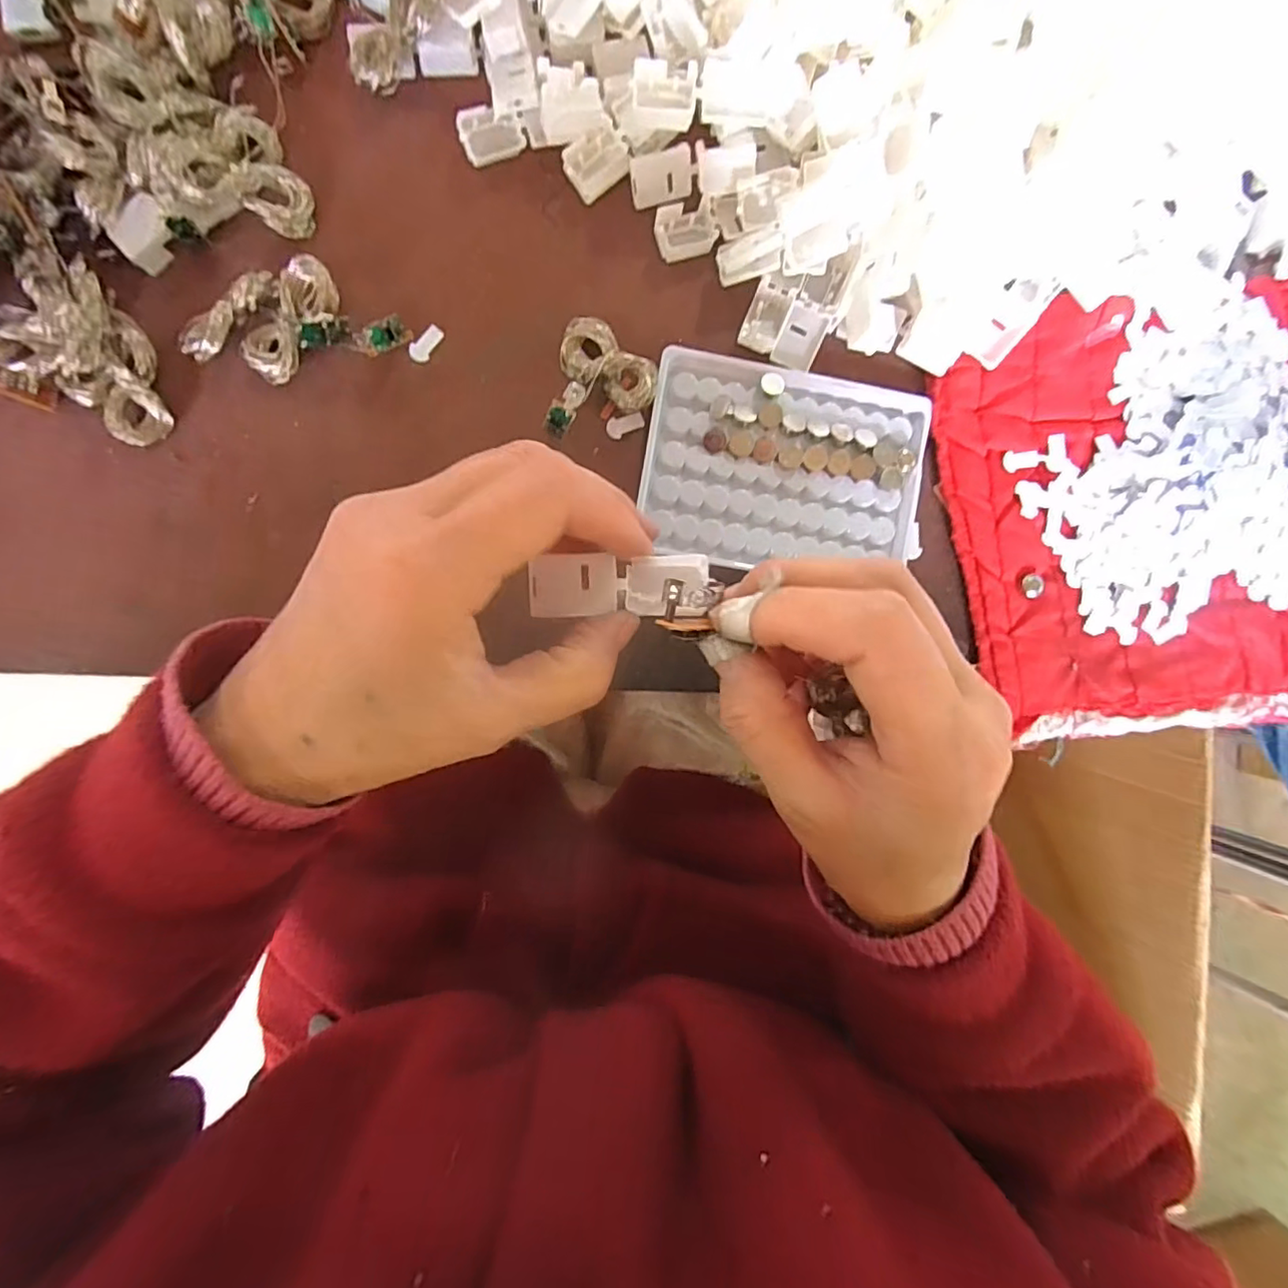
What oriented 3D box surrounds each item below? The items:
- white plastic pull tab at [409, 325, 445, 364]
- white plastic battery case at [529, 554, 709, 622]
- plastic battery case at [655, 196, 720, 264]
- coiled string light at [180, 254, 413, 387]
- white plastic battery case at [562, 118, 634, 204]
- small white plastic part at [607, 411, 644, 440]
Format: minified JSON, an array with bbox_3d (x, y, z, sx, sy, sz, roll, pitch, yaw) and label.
[{"bbox_3d":[-0.099,-0.136,0.264,0.009,0.004,0.018,36,92,-5],"label":"white plastic pull tab"},{"bbox_3d":[-0.008,-0.019,0.184,0.055,0.005,0.019,-2,94,-2],"label":"white plastic battery case"},{"bbox_3d":[0.019,-0.189,0.268,0.027,0.007,0.022,-15,93,-3],"label":"plastic battery case"},{"bbox_3d":[-0.151,-0.138,0.251,0.086,0.021,0.040,-12,93,-3],"label":"coiled string light"},{"bbox_3d":[-0.021,-0.216,0.263,0.027,0.011,0.020,-34,94,-2],"label":"white plastic battery case"},{"bbox_3d":[-0.008,-0.102,0.272,0.017,0.004,0.009,-14,93,-3],"label":"small white plastic part"}]

